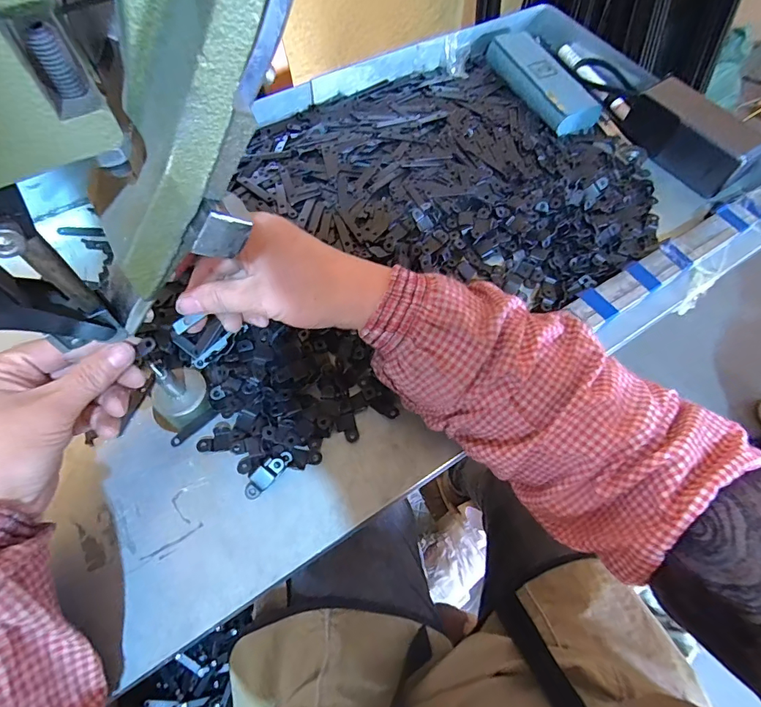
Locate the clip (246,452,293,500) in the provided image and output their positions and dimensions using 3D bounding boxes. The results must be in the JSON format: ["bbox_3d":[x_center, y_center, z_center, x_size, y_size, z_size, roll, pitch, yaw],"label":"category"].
[{"bbox_3d":[-0.080,0.086,0.308,0.040,0.010,0.014,-40,72,-20],"label":"clip"}]

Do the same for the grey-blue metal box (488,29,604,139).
[{"bbox_3d":[0.192,-0.332,0.512,0.062,0.024,0.171,-21,67,-14],"label":"grey-blue metal box"}]

